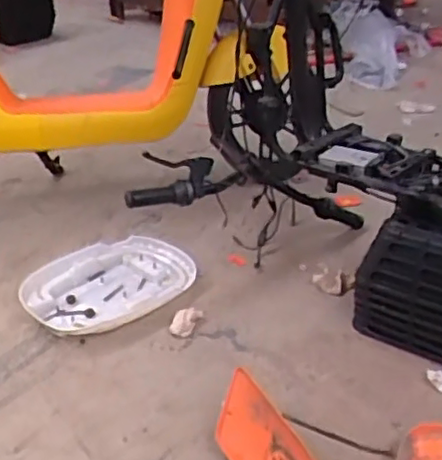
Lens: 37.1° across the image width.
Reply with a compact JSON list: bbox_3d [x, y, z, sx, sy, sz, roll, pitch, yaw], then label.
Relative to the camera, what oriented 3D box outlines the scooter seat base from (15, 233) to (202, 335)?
[{"bbox_3d":[-0.241,0.114,1.445,0.371,0.041,0.293,-23,36,-34],"label":"scooter seat base"}]

